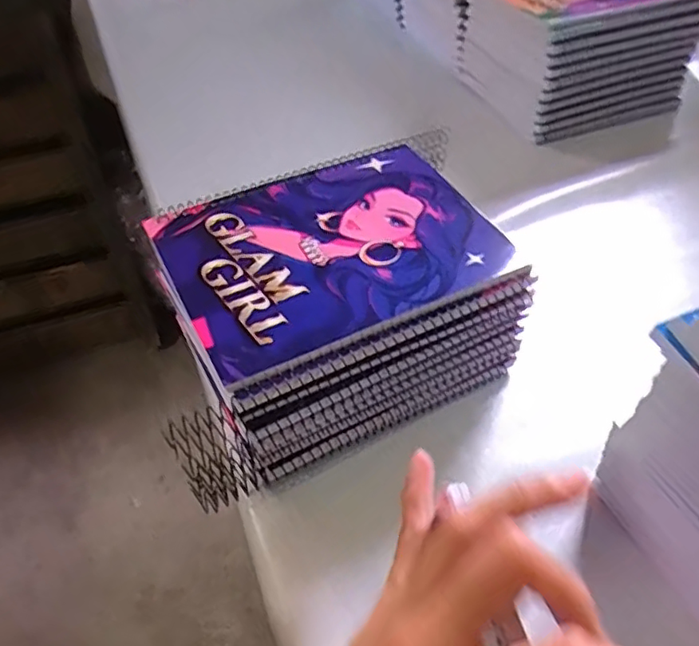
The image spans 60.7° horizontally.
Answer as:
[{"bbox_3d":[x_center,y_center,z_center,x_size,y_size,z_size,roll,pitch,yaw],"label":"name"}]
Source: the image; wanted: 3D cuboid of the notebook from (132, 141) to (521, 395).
[{"bbox_3d":[-0.012,-0.052,0.372,0.194,0.015,0.147,-22,56,-19],"label":"notebook"}]

